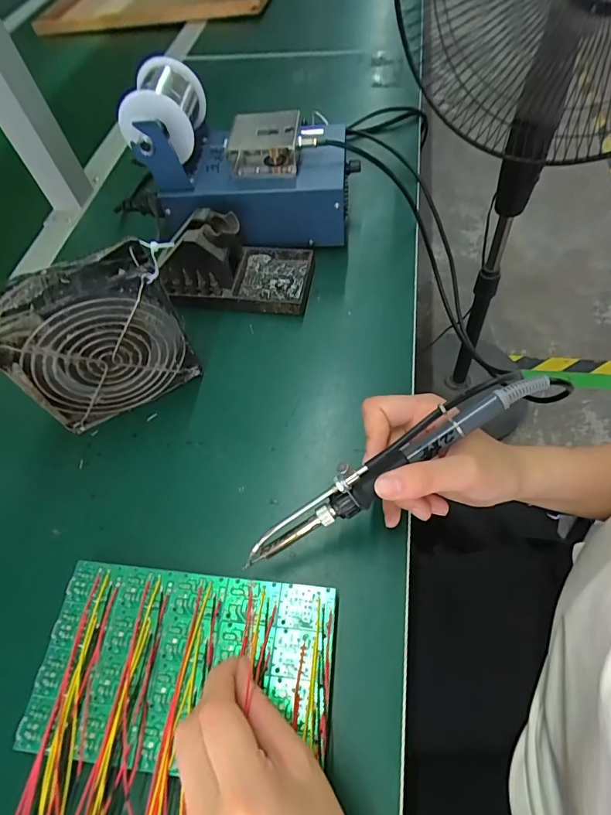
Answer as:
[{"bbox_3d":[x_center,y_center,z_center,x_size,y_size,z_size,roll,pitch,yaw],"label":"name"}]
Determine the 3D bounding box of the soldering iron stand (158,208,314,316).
[{"bbox_3d":[-0.065,-0.141,0.413,0.134,0.069,0.076,5,60,7],"label":"soldering iron stand"}]

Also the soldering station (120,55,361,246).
[{"bbox_3d":[-0.058,-0.242,0.439,0.201,0.131,0.118,1,59,5],"label":"soldering station"}]

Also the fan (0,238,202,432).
[{"bbox_3d":[-0.154,-0.048,0.335,0.121,0.122,0.043,-26,61,-11],"label":"fan"}]

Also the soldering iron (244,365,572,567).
[{"bbox_3d":[0.057,0.033,0.261,0.213,0.036,0.023,-33,61,3],"label":"soldering iron"}]

